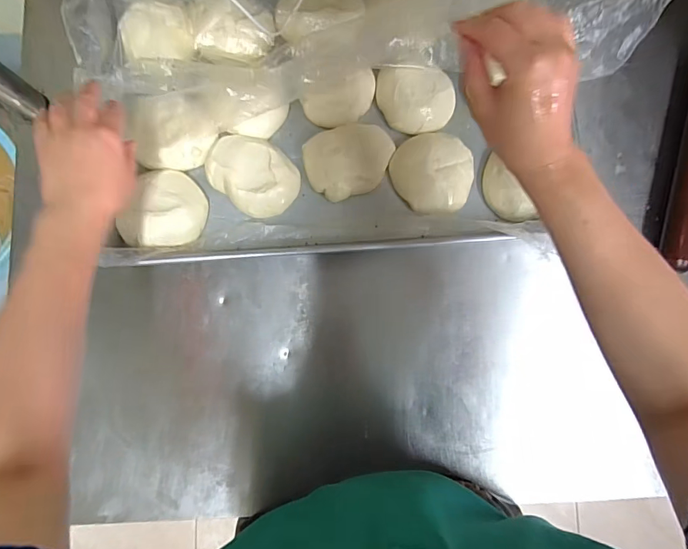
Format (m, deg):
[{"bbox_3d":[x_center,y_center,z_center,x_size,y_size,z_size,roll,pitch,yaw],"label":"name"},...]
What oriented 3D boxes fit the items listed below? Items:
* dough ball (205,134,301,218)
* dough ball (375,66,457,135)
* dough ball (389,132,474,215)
[{"bbox_3d":[-0.115,-0.129,0.536,0.118,0.031,0.088,40,83,2],"label":"dough ball"},{"bbox_3d":[0.093,-0.229,0.559,0.102,0.031,0.078,10,83,-2],"label":"dough ball"},{"bbox_3d":[0.122,-0.135,0.554,0.105,0.030,0.112,-39,87,-6],"label":"dough ball"}]

